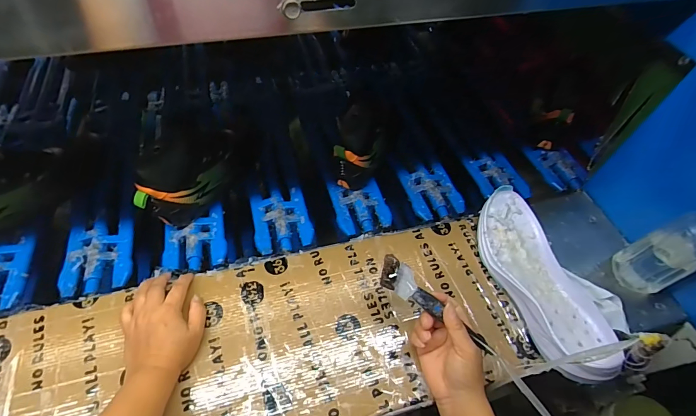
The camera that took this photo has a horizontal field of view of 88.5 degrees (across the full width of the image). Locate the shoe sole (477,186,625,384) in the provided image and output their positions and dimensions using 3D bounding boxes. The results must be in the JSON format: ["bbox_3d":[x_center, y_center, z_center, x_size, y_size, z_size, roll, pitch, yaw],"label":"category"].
[{"bbox_3d":[0.263,0.098,0.502,0.103,0.056,0.272,-8,56,-9],"label":"shoe sole"}]

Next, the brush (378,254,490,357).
[{"bbox_3d":[0.100,0.117,0.425,0.155,0.015,0.034,39,59,14],"label":"brush"}]

